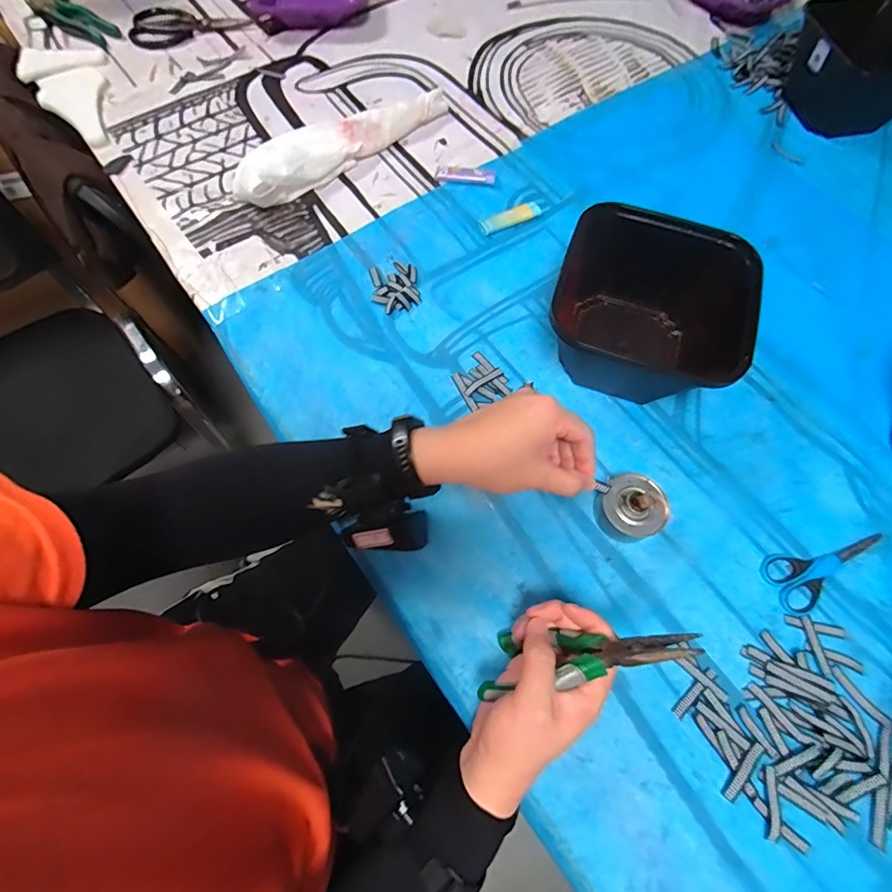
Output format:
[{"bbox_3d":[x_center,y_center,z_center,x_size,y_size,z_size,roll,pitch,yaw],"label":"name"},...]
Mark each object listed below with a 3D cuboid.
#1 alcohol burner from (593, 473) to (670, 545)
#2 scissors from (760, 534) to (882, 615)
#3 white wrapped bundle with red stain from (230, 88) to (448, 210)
[{"bbox_3d":[0.177,0.058,0.454,0.057,0.045,0.058,0,66,0],"label":"alcohol burner"},{"bbox_3d":[0.361,0.118,0.451,0.120,0.008,0.053,-14,67,-7],"label":"scissors"},{"bbox_3d":[-0.137,-0.412,0.646,0.331,0.060,0.079,-38,73,-16],"label":"white wrapped bundle with red stain"}]

